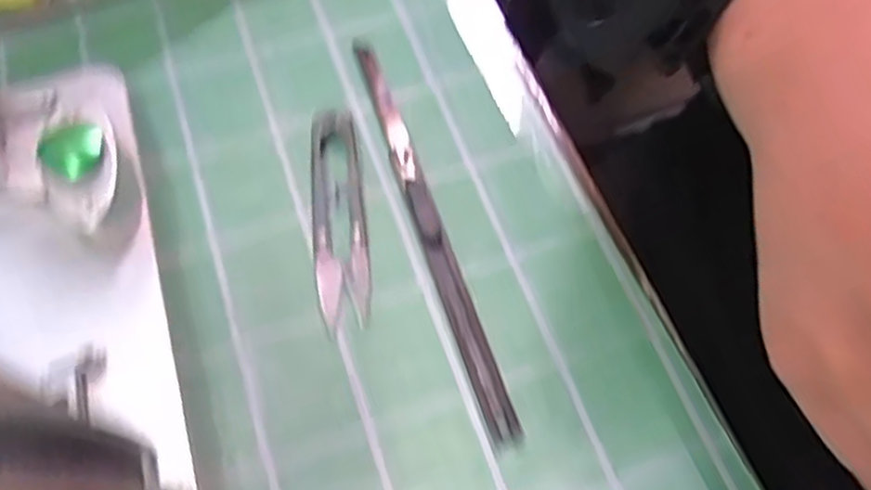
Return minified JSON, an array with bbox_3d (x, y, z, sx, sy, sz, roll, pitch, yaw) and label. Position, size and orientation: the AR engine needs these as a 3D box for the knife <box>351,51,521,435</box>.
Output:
[{"bbox_3d":[-0.005,-0.014,0.307,0.013,0.004,0.198,-17,64,-8],"label":"knife"}]

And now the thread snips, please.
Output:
[{"bbox_3d":[-0.041,-0.014,0.305,0.022,0.005,0.100,-7,63,-3],"label":"thread snips"}]

